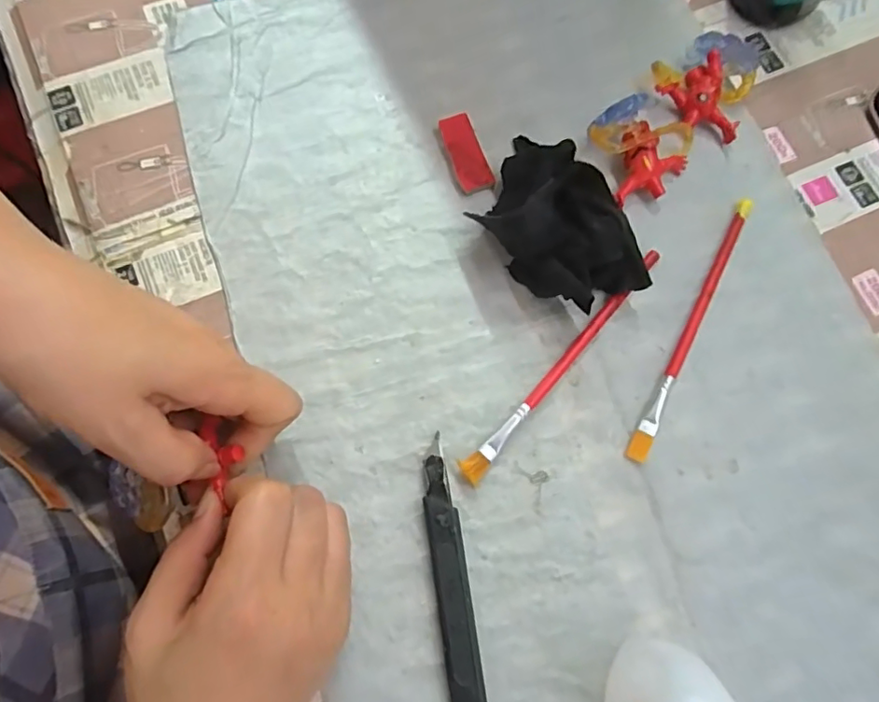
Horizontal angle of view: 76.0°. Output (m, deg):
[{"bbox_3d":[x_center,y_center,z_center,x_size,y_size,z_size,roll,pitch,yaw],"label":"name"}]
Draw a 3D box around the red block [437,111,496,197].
[{"bbox_3d":[0.014,-0.107,0.304,0.018,0.007,0.046,-17,76,-6],"label":"red block"}]

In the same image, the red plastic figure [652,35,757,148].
[{"bbox_3d":[0.147,-0.150,0.313,0.053,0.023,0.046,25,76,5],"label":"red plastic figure"}]

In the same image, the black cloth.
[{"bbox_3d":[0.055,-0.066,0.279,0.069,0.038,0.100,-23,77,-7],"label":"black cloth"}]

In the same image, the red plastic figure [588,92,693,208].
[{"bbox_3d":[0.111,-0.108,0.297,0.052,0.028,0.045,-24,77,-8],"label":"red plastic figure"}]

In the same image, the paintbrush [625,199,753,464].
[{"bbox_3d":[0.128,-0.014,0.285,0.009,0.005,0.153,27,76,5],"label":"paintbrush"}]

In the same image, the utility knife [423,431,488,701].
[{"bbox_3d":[0.007,0.113,0.244,0.014,0.010,0.143,-8,76,-4],"label":"utility knife"}]

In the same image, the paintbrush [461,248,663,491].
[{"bbox_3d":[0.062,0.005,0.276,0.011,0.007,0.151,41,78,8],"label":"paintbrush"}]

